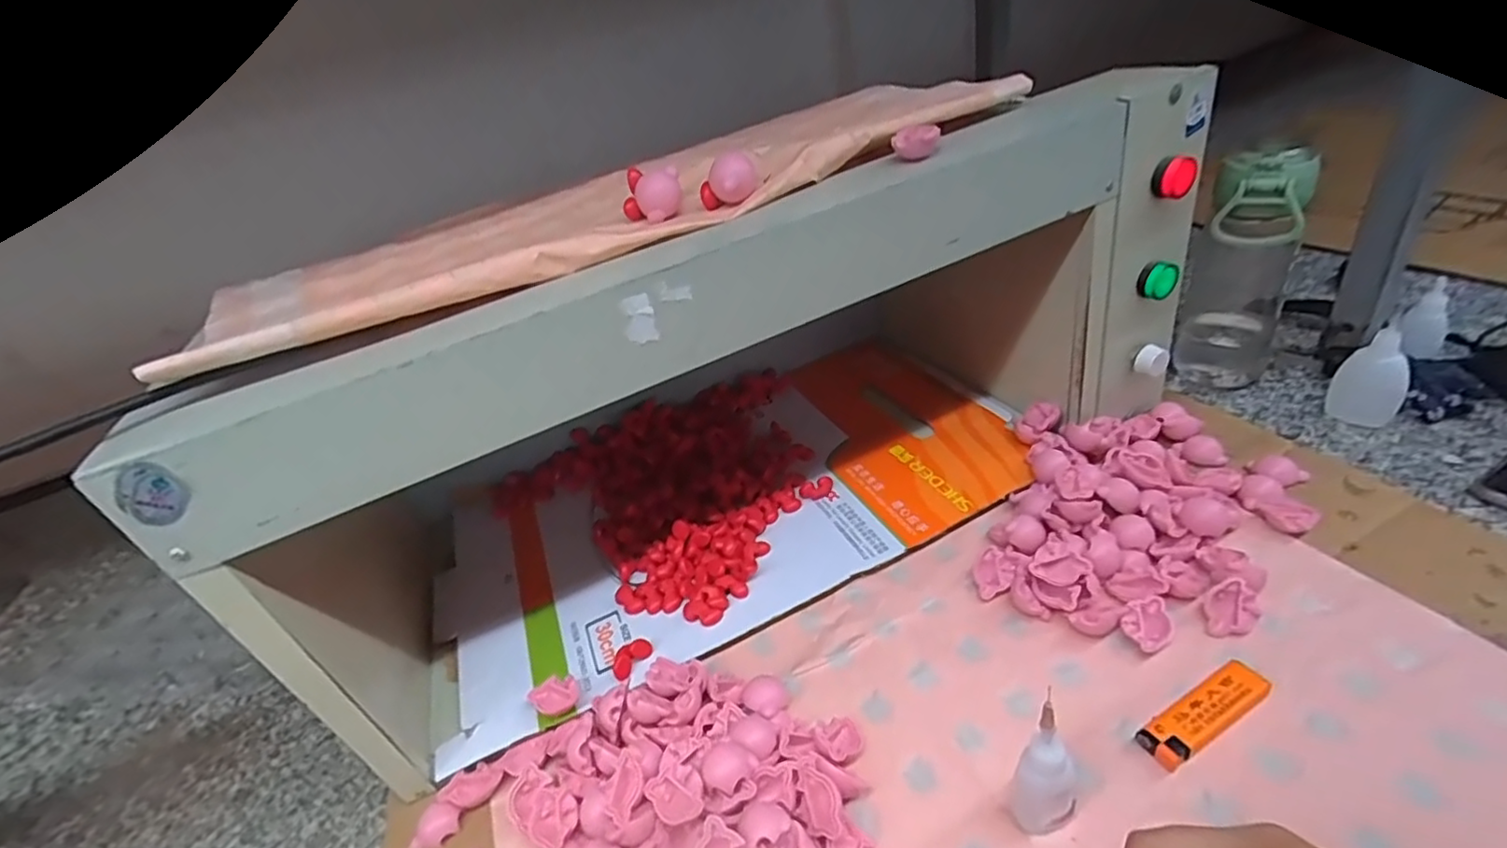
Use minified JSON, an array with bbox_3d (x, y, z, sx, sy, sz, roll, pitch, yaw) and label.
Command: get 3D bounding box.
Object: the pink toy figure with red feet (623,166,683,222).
[{"bbox_3d":[-0.064,-0.146,0.403,0.036,0.026,0.024,-13,36,-1],"label":"pink toy figure with red feet"}]

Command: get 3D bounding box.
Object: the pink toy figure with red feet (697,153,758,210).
[{"bbox_3d":[-0.016,-0.151,0.394,0.036,0.031,0.025,-8,36,6],"label":"pink toy figure with red feet"}]

